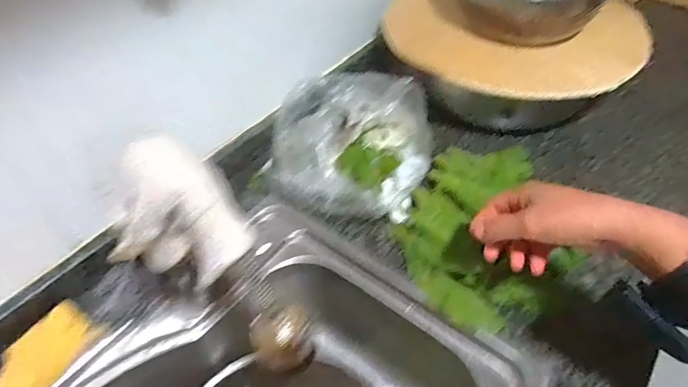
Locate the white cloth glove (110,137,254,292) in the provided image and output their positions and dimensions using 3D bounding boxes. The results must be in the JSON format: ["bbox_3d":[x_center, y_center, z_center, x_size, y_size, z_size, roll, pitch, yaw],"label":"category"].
[{"bbox_3d":[-0.114,0.018,0.325,0.085,0.105,0.058,10,50,12],"label":"white cloth glove"}]

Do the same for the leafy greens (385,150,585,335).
[{"bbox_3d":[0.178,0.031,0.591,0.216,0.070,0.263,-8,48,-4],"label":"leafy greens"}]

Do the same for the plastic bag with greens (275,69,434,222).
[{"bbox_3d":[0.009,-0.062,0.625,0.201,0.154,0.187,19,52,19],"label":"plastic bag with greens"}]

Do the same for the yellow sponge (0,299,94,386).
[{"bbox_3d":[-0.332,0.178,0.497,0.055,0.027,0.115,43,46,-18],"label":"yellow sponge"}]

